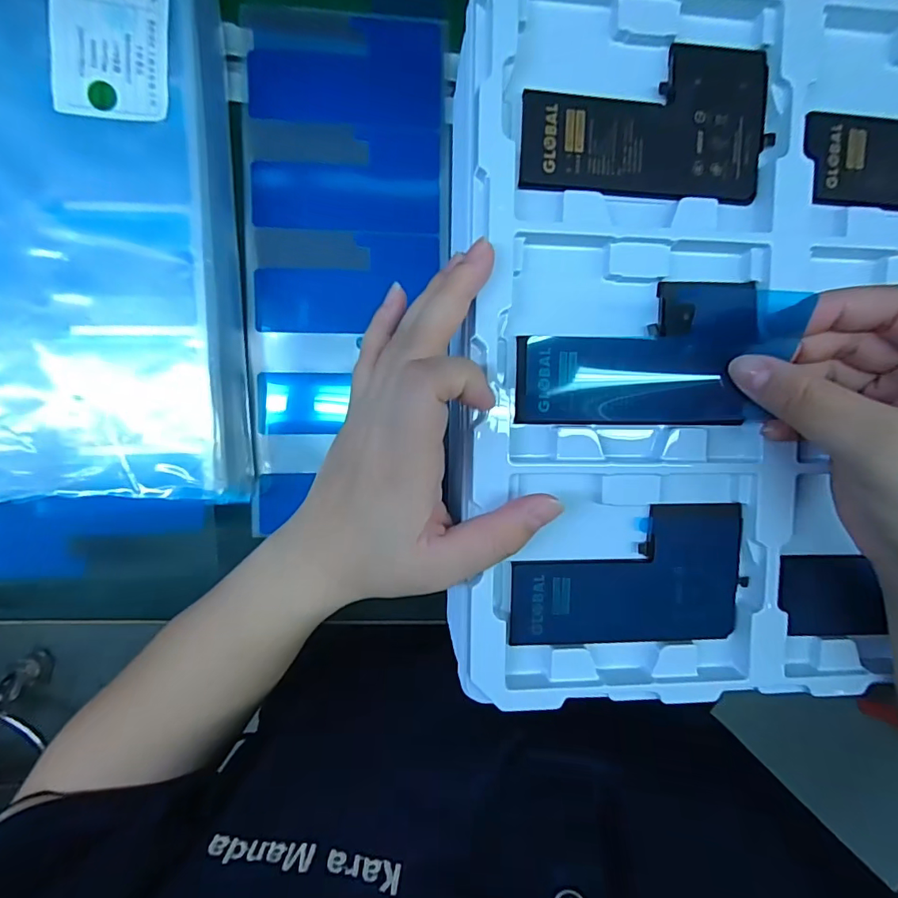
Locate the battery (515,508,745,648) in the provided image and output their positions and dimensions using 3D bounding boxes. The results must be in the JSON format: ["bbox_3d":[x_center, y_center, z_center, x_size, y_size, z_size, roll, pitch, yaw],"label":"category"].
[{"bbox_3d":[0.084,0.059,0.229,0.109,0.006,0.062,0,92,-6],"label":"battery"}]

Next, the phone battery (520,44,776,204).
[{"bbox_3d":[0.087,-0.145,0.216,0.110,0.005,0.065,-2,92,-6],"label":"phone battery"}]

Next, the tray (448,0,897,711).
[{"bbox_3d":[0.143,-0.041,0.226,0.278,0.020,0.312,0,92,-6],"label":"tray"}]

